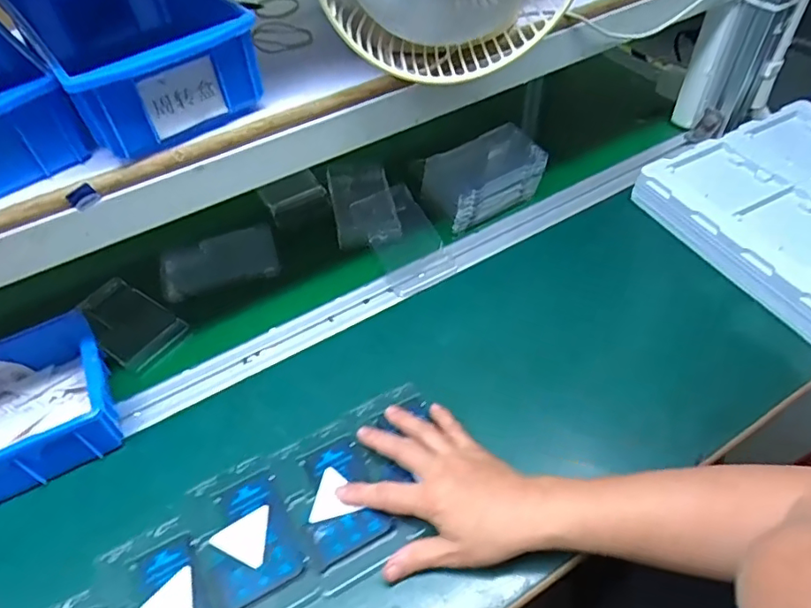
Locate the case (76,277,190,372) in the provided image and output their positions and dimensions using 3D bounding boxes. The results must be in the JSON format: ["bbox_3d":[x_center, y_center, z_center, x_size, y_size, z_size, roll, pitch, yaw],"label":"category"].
[{"bbox_3d":[-0.297,0.019,0.594,0.121,0.019,0.072,25,56,23],"label":"case"}]

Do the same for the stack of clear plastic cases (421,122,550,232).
[{"bbox_3d":[0.093,-0.150,0.673,0.135,0.091,0.077,-23,57,-15],"label":"stack of clear plastic cases"}]

